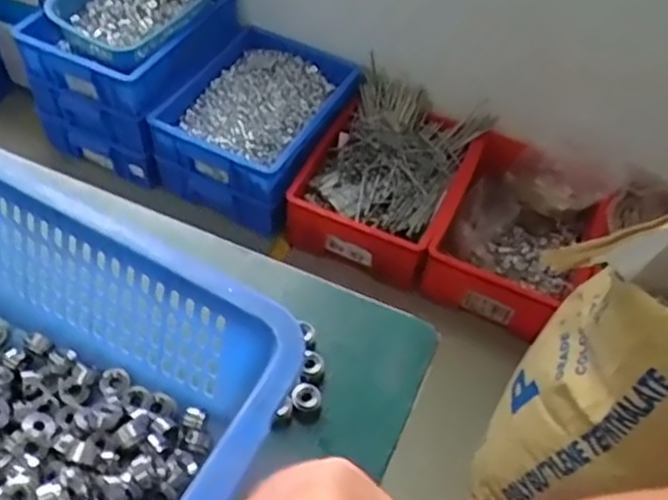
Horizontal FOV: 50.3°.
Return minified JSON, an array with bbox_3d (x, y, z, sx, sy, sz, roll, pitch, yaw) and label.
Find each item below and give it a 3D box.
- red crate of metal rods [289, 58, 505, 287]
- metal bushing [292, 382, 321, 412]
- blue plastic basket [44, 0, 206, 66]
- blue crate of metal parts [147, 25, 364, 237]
[{"bbox_3d":[0.134,-0.199,1.647,0.346,0.171,0.576,23,52,12],"label":"red crate of metal rods"},{"bbox_3d":[-0.019,0.101,0.488,0.020,0.013,0.019,3,51,-4],"label":"metal bushing"},{"bbox_3d":[-0.470,-0.558,1.623,0.264,0.116,0.398,18,51,8],"label":"blue plastic basket"},{"bbox_3d":[-0.175,-0.309,1.696,0.337,0.182,0.526,22,52,11],"label":"blue crate of metal parts"}]

